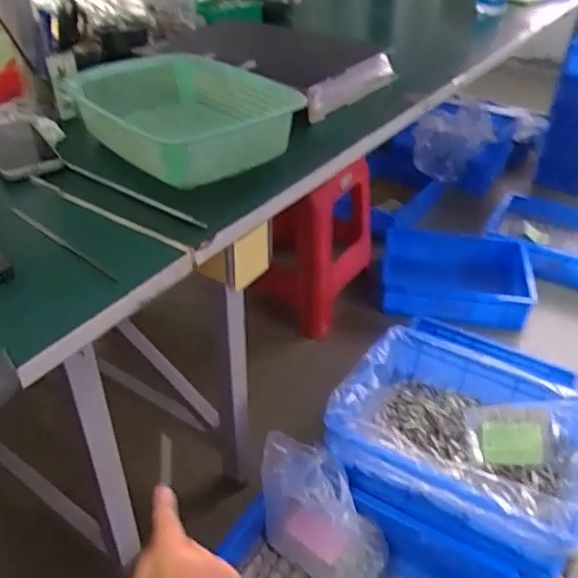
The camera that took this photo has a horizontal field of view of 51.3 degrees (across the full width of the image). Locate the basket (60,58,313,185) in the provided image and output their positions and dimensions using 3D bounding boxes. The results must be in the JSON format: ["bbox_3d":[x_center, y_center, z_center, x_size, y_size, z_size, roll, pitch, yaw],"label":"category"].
[{"bbox_3d":[-0.131,-0.209,0.741,0.281,0.083,0.209,31,47,34],"label":"basket"}]

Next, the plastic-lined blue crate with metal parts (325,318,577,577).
[{"bbox_3d":[0.295,0.238,1.001,0.403,0.111,0.306,21,42,24],"label":"plastic-lined blue crate with metal parts"}]

